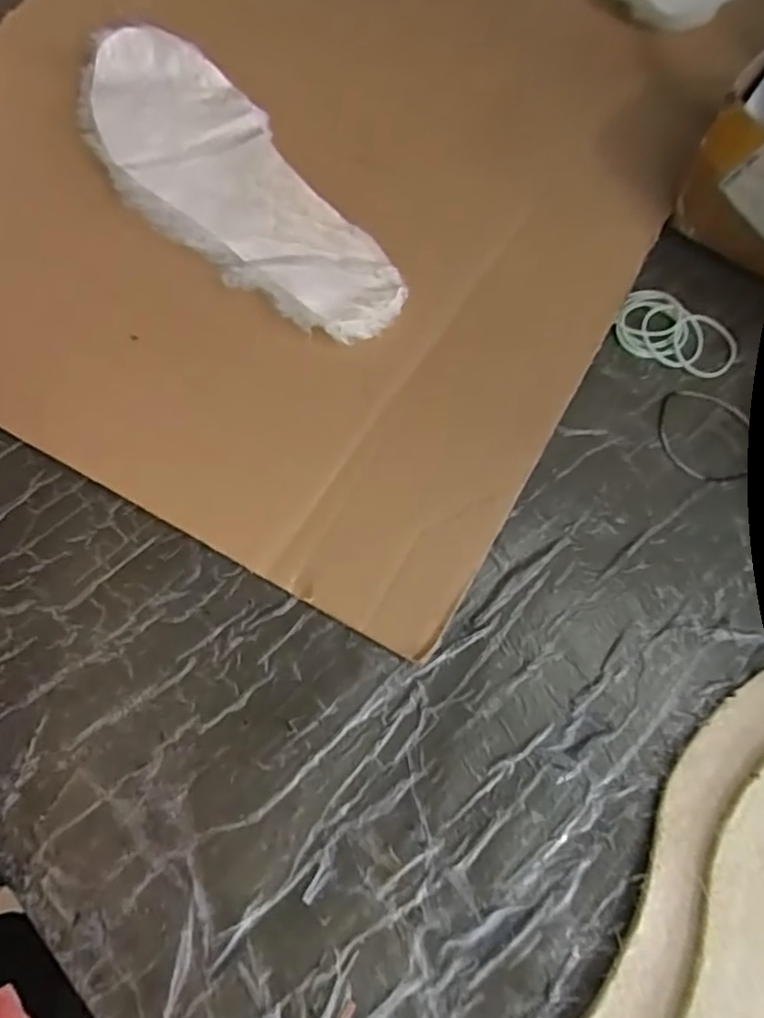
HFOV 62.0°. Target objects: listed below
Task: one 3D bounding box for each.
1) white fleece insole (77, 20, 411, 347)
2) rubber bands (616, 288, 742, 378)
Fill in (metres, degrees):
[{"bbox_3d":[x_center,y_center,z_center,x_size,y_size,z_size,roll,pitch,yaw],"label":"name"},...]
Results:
[{"bbox_3d":[-0.103,-0.208,0.406,0.100,0.013,0.285,-35,75,-10],"label":"white fleece insole"},{"bbox_3d":[0.184,-0.110,0.397,0.073,0.007,0.049,26,69,10],"label":"rubber bands"}]

